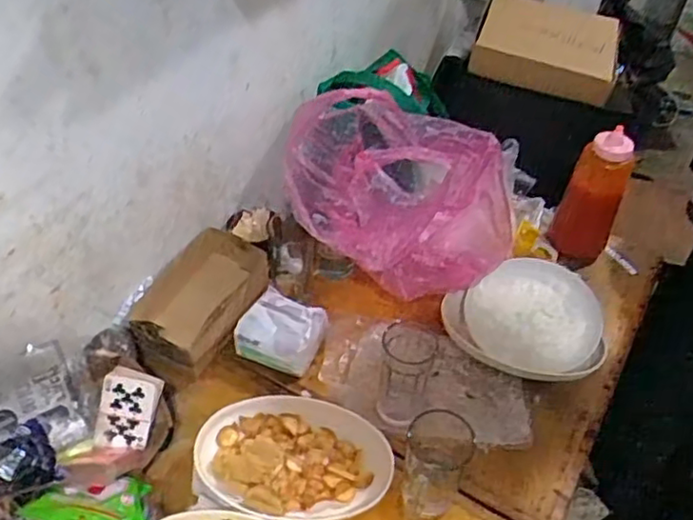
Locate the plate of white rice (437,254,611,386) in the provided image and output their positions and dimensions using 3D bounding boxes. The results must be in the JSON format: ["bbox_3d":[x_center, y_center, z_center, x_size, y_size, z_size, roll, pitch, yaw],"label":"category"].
[{"bbox_3d":[0.270,0.073,0.950,0.219,0.086,0.210,2,44,-2],"label":"plate of white rice"}]

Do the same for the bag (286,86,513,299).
[{"bbox_3d":[0.074,-0.083,0.929,0.311,0.239,0.162,-2,44,-5],"label":"bag"}]

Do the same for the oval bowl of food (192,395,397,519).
[{"bbox_3d":[-0.063,0.238,0.782,0.233,0.036,0.142,3,44,0],"label":"oval bowl of food"}]

